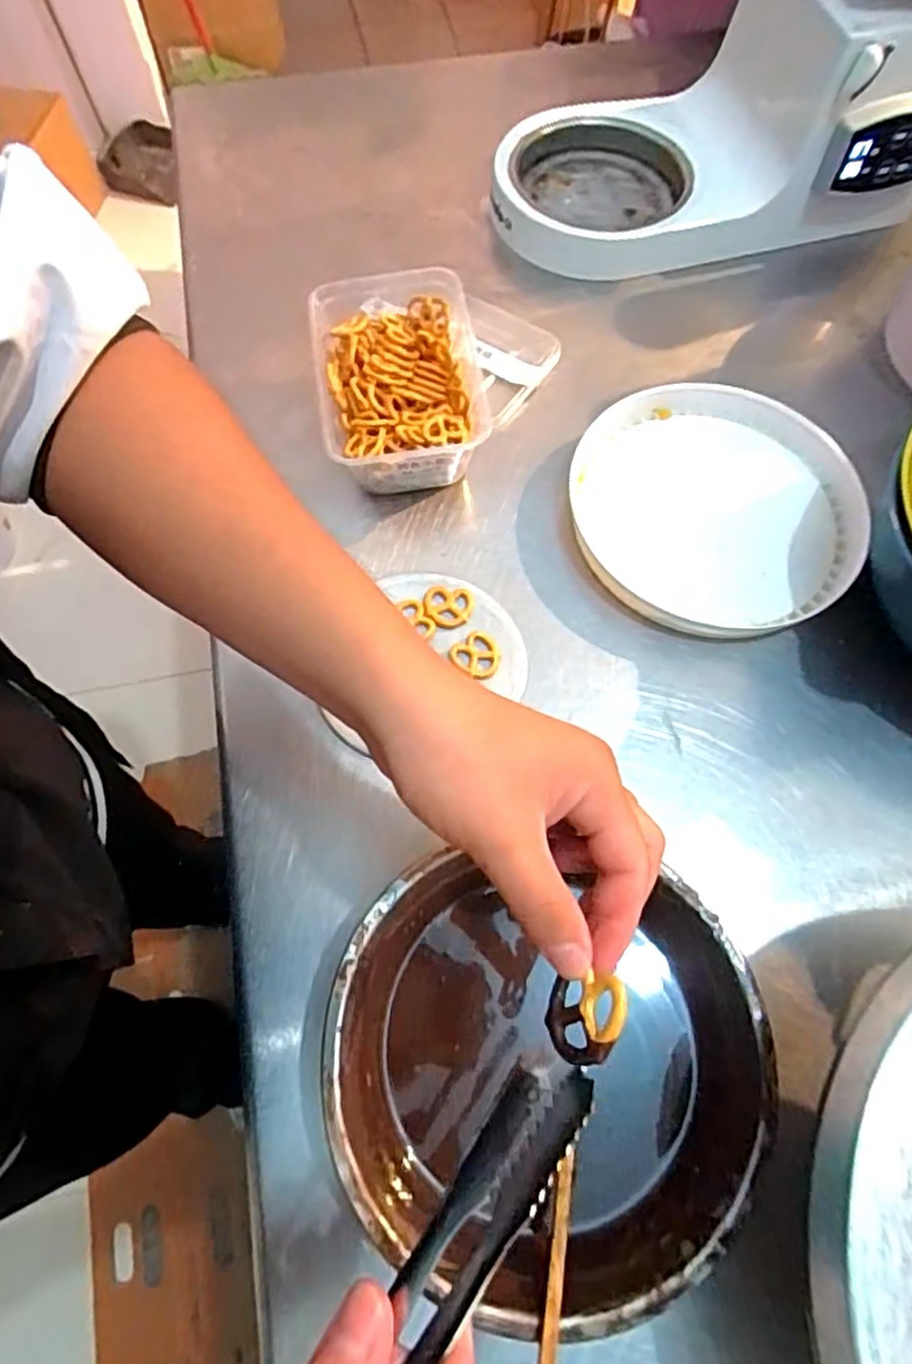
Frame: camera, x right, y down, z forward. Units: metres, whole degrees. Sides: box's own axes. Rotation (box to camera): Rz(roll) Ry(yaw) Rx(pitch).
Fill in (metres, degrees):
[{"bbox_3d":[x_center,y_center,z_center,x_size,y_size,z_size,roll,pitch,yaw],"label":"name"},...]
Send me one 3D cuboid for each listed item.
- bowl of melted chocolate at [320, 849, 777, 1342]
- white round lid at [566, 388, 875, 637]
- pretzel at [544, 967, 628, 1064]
[{"bbox_3d":[0.045,0.182,0.346,0.206,0.066,0.200,0,67,0],"label":"bowl of melted chocolate"},{"bbox_3d":[0.193,-0.128,0.501,0.208,0.019,0.196,0,67,0],"label":"white round lid"},{"bbox_3d":[0.042,0.109,0.226,0.004,0.028,0.030,29,88,-32],"label":"pretzel"}]

